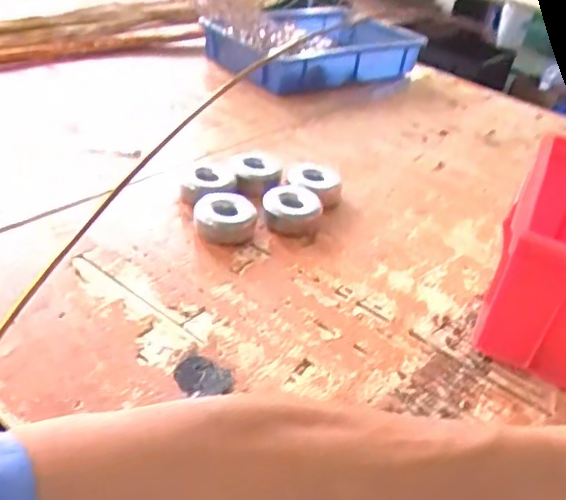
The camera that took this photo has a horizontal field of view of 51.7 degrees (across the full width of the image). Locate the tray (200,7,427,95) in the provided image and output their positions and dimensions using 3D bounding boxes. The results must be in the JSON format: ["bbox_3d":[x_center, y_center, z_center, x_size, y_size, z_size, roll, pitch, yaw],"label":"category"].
[{"bbox_3d":[0.069,-0.430,1.239,0.405,0.093,0.254,-18,43,-31],"label":"tray"}]

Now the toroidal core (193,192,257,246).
[{"bbox_3d":[-0.069,-0.037,0.700,0.074,0.036,0.067,2,36,-7],"label":"toroidal core"}]

